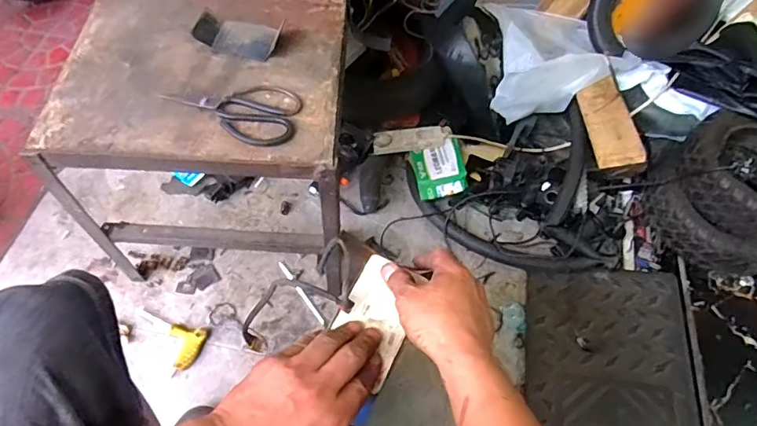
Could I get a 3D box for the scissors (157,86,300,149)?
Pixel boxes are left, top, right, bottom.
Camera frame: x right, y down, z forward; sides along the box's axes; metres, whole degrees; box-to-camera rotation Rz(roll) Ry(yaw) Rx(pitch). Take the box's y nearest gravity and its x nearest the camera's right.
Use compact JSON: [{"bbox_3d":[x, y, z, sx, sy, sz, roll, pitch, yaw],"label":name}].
[{"bbox_3d":[-0.167,-0.135,0.601,0.161,0.017,0.092,26,59,8],"label":"scissors"}]

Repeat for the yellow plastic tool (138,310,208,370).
[{"bbox_3d":[-0.350,0.206,0.809,0.127,0.015,0.070,18,59,3],"label":"yellow plastic tool"}]

